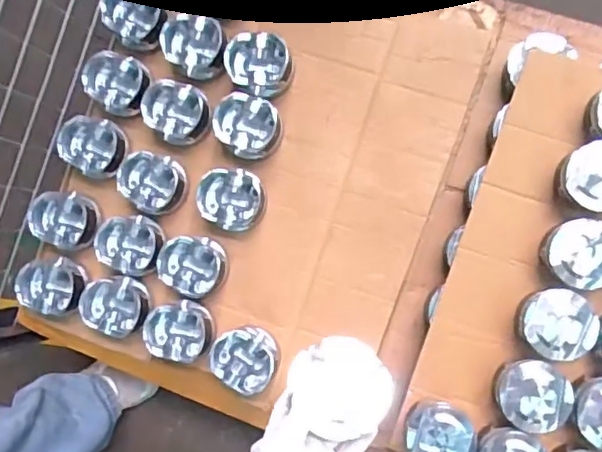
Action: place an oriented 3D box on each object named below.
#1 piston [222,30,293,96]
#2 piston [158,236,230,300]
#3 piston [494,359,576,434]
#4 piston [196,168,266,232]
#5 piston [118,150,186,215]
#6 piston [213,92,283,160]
[{"bbox_3d":[-0.054,-0.216,0.788,0.081,0.061,0.077,0,88,9],"label":"piston"},{"bbox_3d":[-0.145,0.053,0.790,0.084,0.044,0.079,19,91,9],"label":"piston"},{"bbox_3d":[0.288,0.210,0.728,0.085,0.050,0.078,0,88,9],"label":"piston"},{"bbox_3d":[-0.093,-0.035,0.791,0.083,0.046,0.081,0,88,9],"label":"piston"},{"bbox_3d":[-0.203,-0.060,0.809,0.083,0.051,0.076,0,88,9],"label":"piston"},{"bbox_3d":[-0.068,-0.136,0.790,0.077,0.055,0.082,0,88,9],"label":"piston"}]

